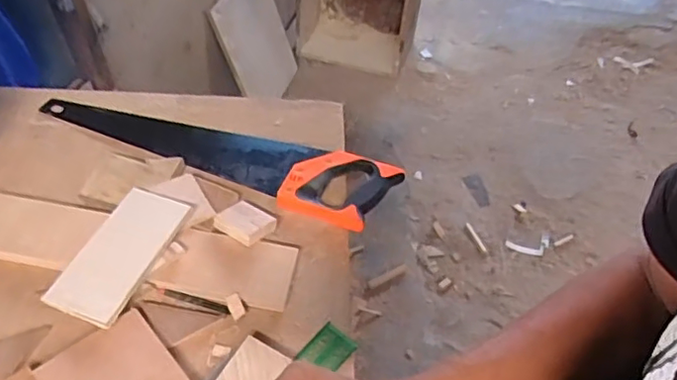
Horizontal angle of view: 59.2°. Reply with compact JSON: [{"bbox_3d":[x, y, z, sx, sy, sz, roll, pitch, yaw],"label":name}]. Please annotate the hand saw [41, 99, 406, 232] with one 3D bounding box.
[{"bbox_3d":[-0.175,-0.055,0.841,0.506,0.024,0.112,15,50,10],"label":"hand saw"}]

